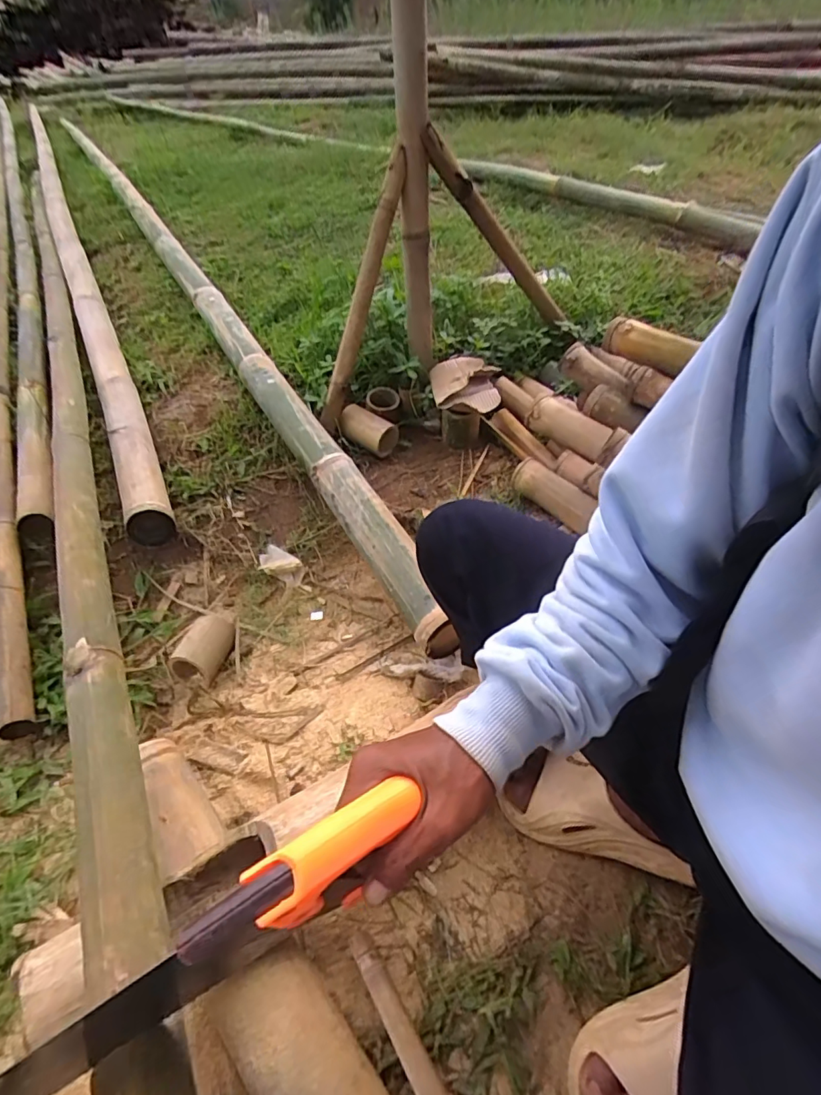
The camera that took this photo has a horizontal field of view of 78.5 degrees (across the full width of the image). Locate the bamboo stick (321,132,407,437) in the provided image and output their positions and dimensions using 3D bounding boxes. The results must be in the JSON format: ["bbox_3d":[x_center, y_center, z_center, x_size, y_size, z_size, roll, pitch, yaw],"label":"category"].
[{"bbox_3d":[-0.099,-0.478,0.998,0.047,0.512,0.033,-5,40,-39],"label":"bamboo stick"}]

